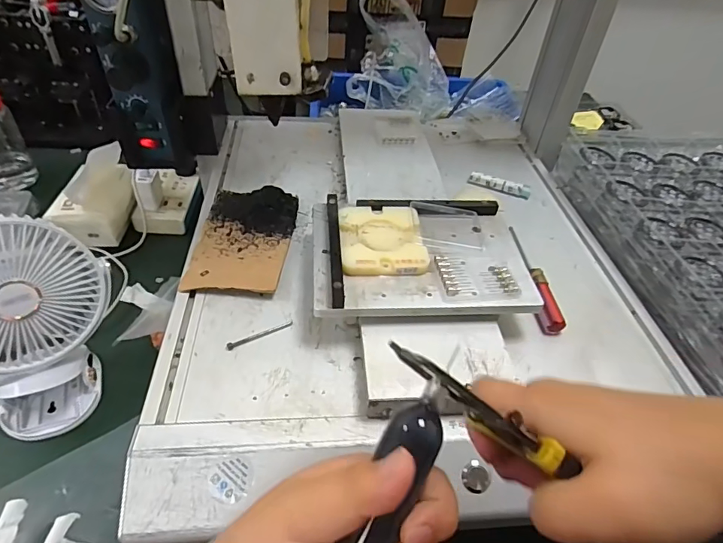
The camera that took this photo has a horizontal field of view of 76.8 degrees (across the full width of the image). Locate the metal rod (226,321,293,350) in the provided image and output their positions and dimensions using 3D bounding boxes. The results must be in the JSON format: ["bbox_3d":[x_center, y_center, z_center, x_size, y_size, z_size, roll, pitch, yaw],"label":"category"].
[{"bbox_3d":[-0.087,0.053,0.394,0.059,0.004,0.007,-20,49,-24],"label":"metal rod"}]

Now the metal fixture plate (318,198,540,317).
[{"bbox_3d":[0.054,-0.019,0.428,0.196,0.020,0.140,0,44,-6],"label":"metal fixture plate"}]

